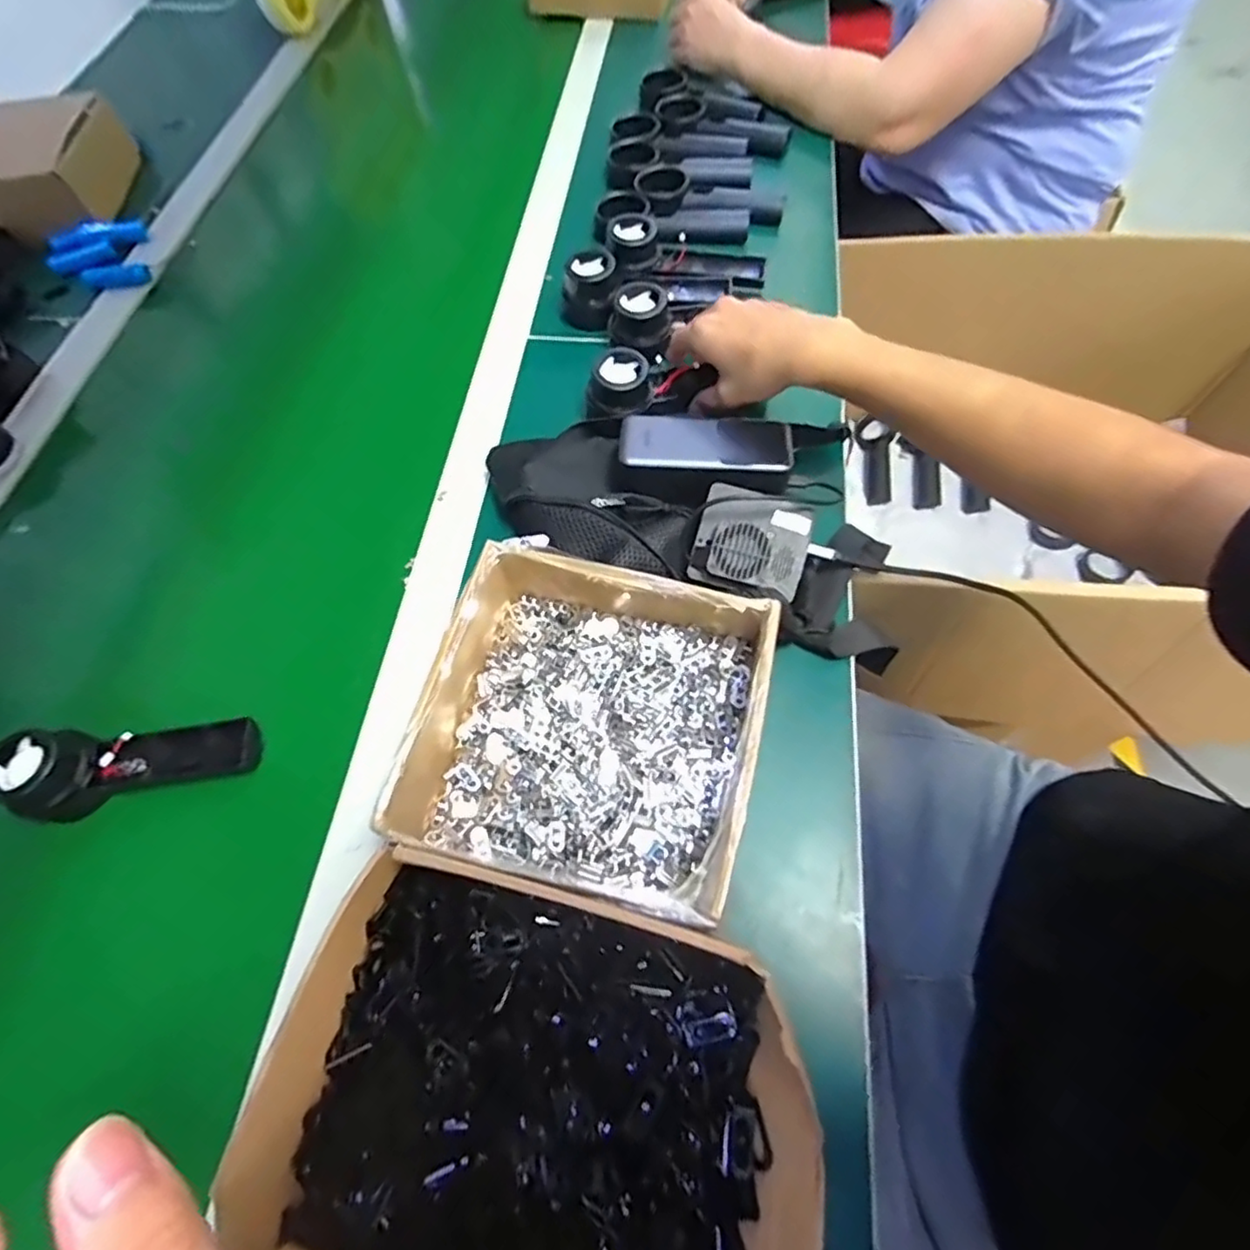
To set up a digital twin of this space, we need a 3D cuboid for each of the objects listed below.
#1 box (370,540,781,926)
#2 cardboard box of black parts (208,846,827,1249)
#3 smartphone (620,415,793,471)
[{"bbox_3d":[-0.022,0.060,0.393,0.193,0.067,0.193,12,65,10],"label":"box"},{"bbox_3d":[-0.046,0.243,0.303,0.265,0.065,0.209,11,64,7],"label":"cardboard box of black parts"},{"bbox_3d":[0.062,-0.137,0.475,0.127,0.014,0.054,2,63,5],"label":"smartphone"}]

